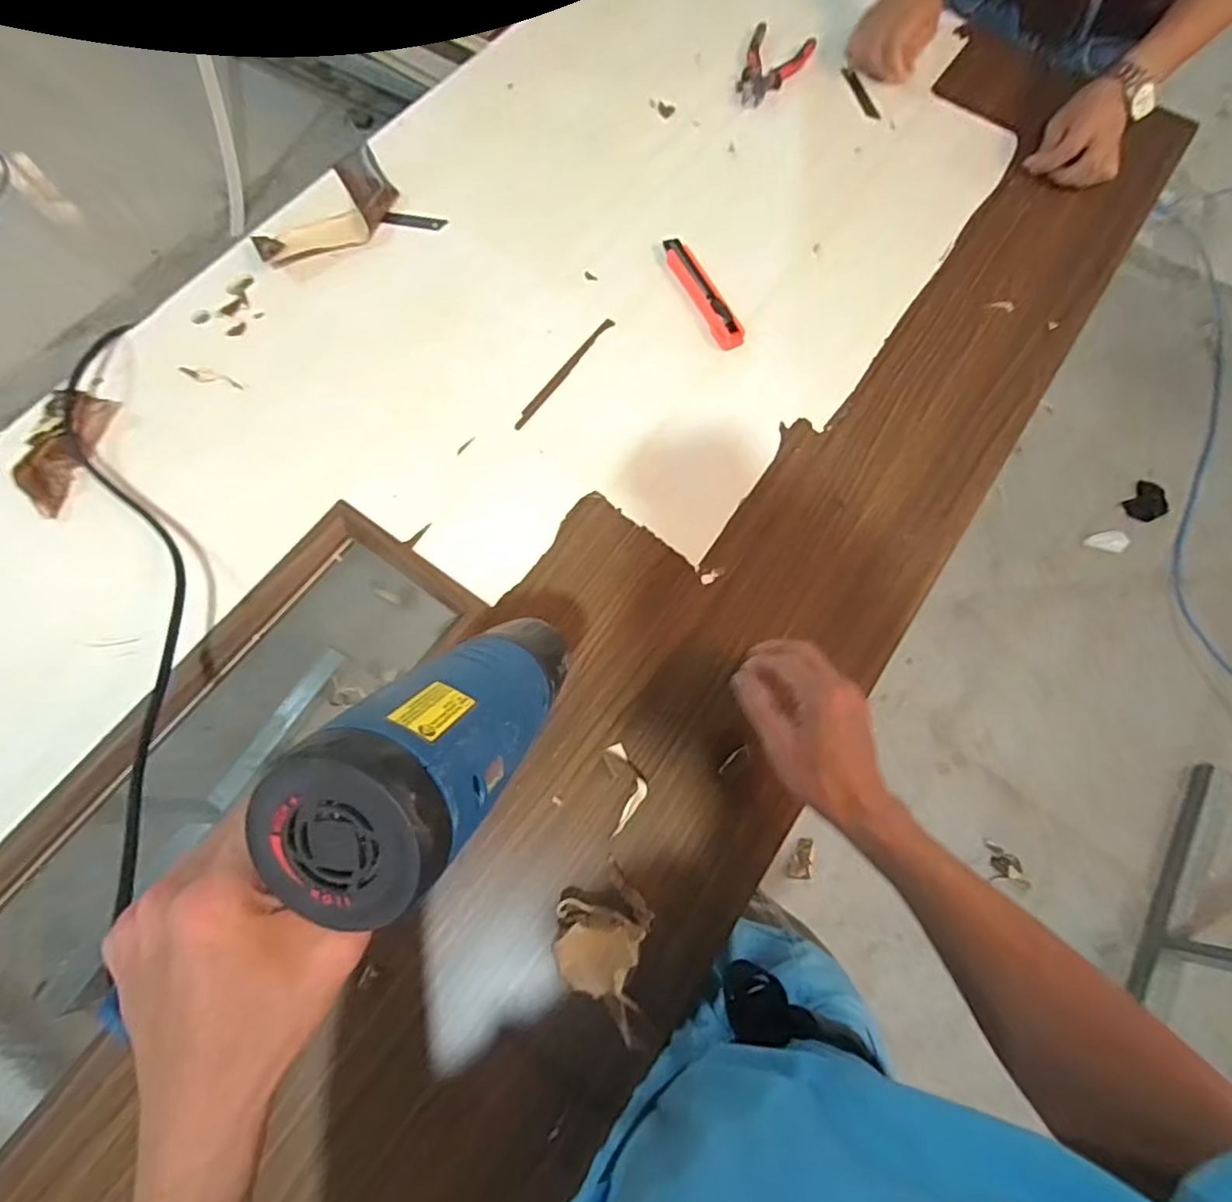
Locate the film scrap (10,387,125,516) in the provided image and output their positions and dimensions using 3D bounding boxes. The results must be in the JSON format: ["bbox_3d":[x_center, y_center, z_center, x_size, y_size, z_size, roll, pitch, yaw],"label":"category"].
[{"bbox_3d":[-0.535,-0.144,0.580,0.056,0.023,0.129,5,70,1],"label":"film scrap"}]

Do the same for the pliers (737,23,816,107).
[{"bbox_3d":[0.203,-0.704,0.799,0.083,0.008,0.149,22,71,7],"label":"pliers"}]

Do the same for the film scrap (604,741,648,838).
[{"bbox_3d":[0.009,0.152,0.494,0.031,0.009,0.071,-6,70,-3],"label":"film scrap"}]

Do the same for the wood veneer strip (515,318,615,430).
[{"bbox_3d":[-0.054,-0.240,0.635,0.013,0.004,0.166,33,73,11],"label":"wood veneer strip"}]

